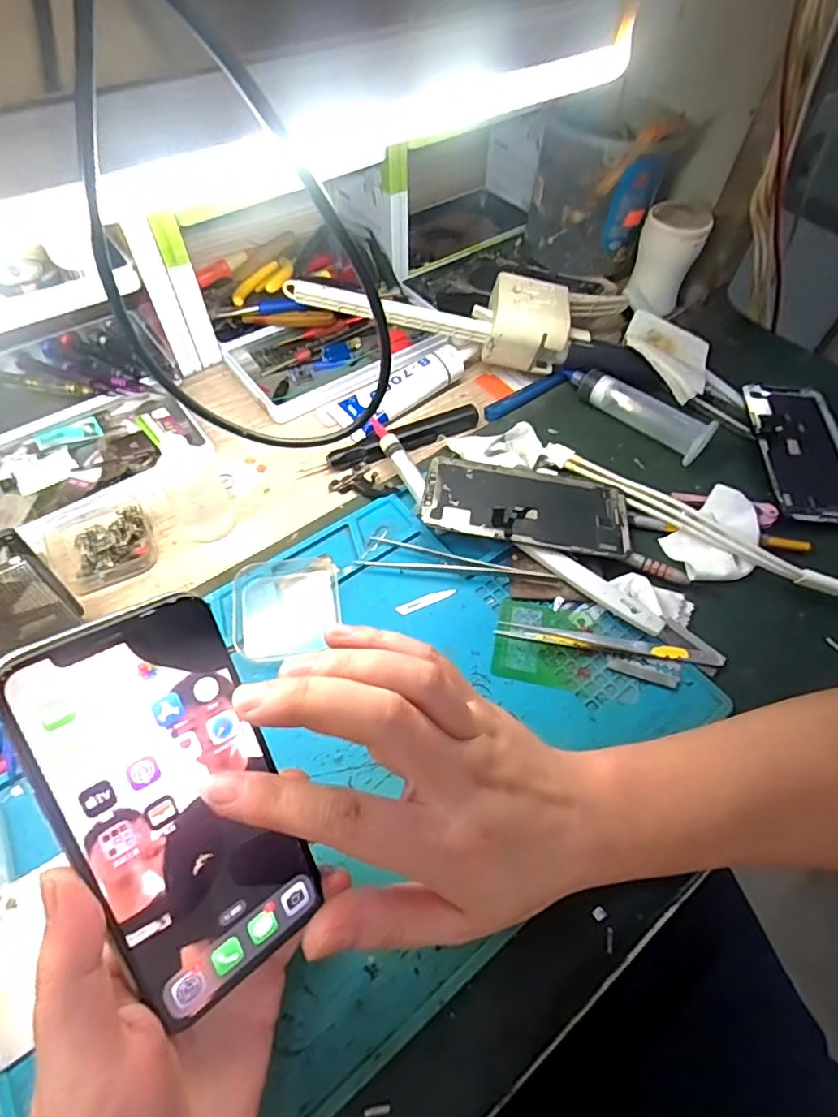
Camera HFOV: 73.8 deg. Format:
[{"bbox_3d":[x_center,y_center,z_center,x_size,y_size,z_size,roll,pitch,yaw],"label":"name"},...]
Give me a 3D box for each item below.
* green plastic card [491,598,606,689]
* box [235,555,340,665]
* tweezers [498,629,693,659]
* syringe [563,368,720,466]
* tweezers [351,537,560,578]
[{"bbox_3d":[0.079,0.050,0.342,0.061,0.005,0.054,10,57,4],"label":"green plastic card"},{"bbox_3d":[-0.080,0.029,0.342,0.061,0.015,0.066,-7,57,-6],"label":"box"},{"bbox_3d":[0.105,0.050,0.339,0.112,0.007,0.011,7,57,3],"label":"tweezers"},{"bbox_3d":[0.173,-0.122,0.446,0.028,0.023,0.125,-36,65,-22],"label":"syringe"},{"bbox_3d":[0.024,-0.001,0.371,0.128,0.005,0.022,5,57,1],"label":"tweezers"}]

